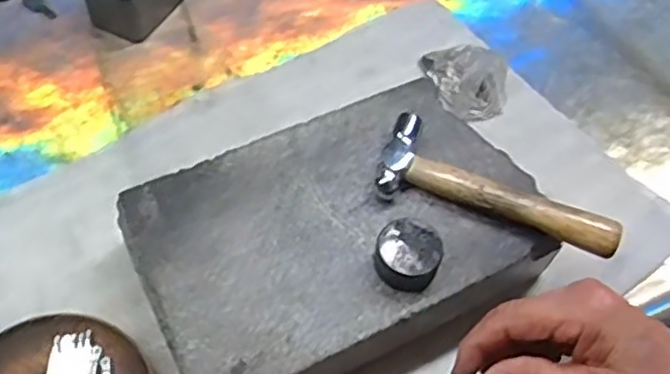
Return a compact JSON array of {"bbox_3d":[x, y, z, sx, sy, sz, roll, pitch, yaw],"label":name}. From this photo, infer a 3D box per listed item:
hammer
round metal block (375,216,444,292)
[{"bbox_3d":[0.105,-0.003,0.427,0.149,0.016,0.055,16,58,7],"label":"hammer"},{"bbox_3d":[0.043,0.039,0.397,0.037,0.021,0.036,1,57,-2],"label":"round metal block"}]

